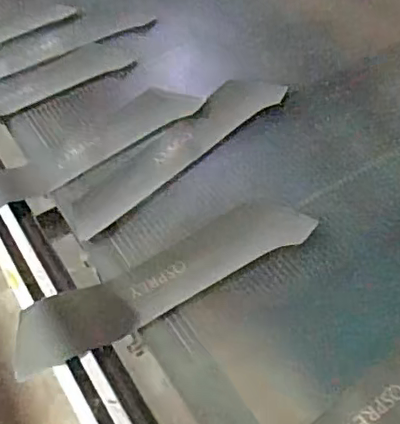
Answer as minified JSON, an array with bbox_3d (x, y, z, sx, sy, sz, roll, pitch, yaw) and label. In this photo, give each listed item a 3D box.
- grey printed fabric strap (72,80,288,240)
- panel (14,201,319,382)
[{"bbox_3d":[-0.042,-0.115,1.027,0.446,0.018,0.128,-37,55,-24],"label":"grey printed fabric strap"},{"bbox_3d":[-0.048,0.082,0.829,0.457,0.043,0.116,-27,51,-17],"label":"panel"}]

